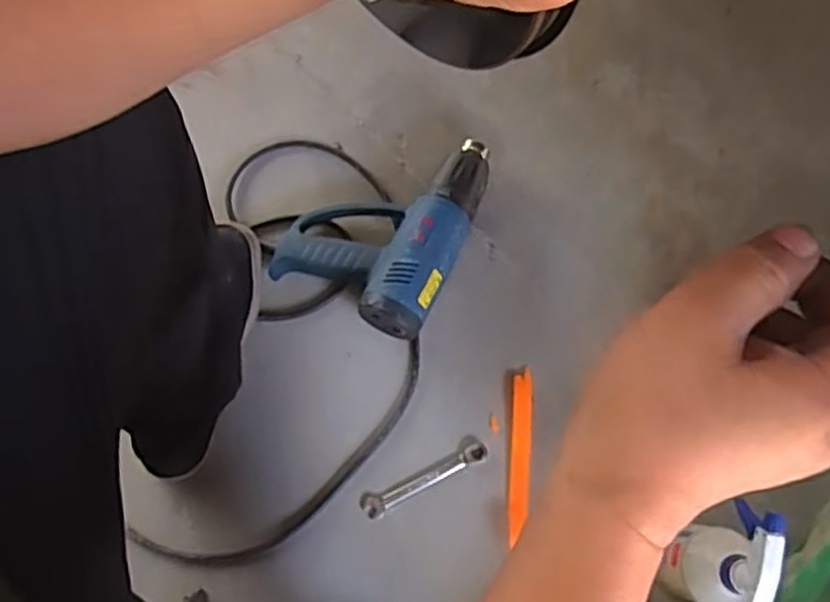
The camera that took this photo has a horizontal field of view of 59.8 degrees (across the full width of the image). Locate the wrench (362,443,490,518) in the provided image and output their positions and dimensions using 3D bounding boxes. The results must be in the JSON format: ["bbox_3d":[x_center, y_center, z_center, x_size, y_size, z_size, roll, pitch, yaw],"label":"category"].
[{"bbox_3d":[0.012,0.191,0.771,0.143,0.007,0.025,-24,76,-5],"label":"wrench"}]

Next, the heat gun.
[{"bbox_3d":[-0.028,-0.100,0.811,0.188,0.094,0.244,28,77,7],"label":"heat gun"}]

